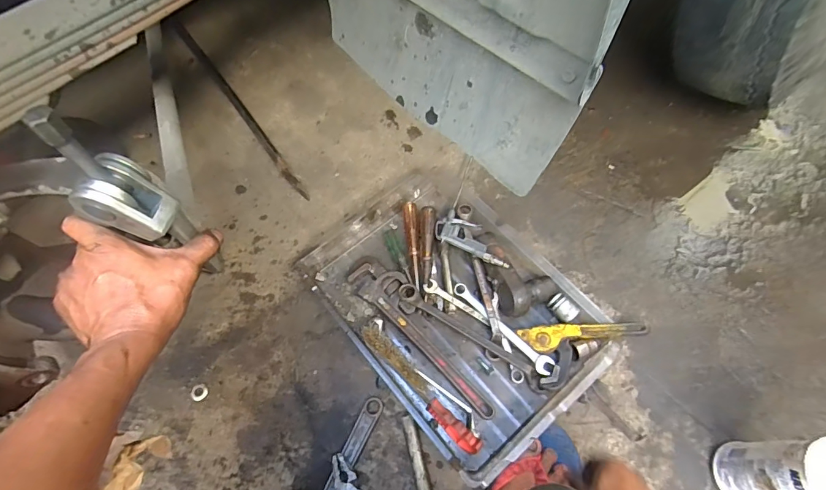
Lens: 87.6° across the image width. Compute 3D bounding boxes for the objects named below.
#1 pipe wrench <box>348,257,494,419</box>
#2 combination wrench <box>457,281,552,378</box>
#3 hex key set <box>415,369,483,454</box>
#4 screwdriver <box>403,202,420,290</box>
[{"bbox_3d":[0.015,0.140,0.707,0.069,0.025,0.329,-39,71,-15],"label":"pipe wrench"},{"bbox_3d":[0.142,0.131,0.694,0.197,0.010,0.026,42,73,17],"label":"combination wrench"},{"bbox_3d":[0.052,0.249,0.650,0.050,0.034,0.135,-43,72,-16],"label":"hex key set"},{"bbox_3d":[0.000,-0.001,0.778,0.023,0.024,0.166,-6,66,-1],"label":"screwdriver"}]

